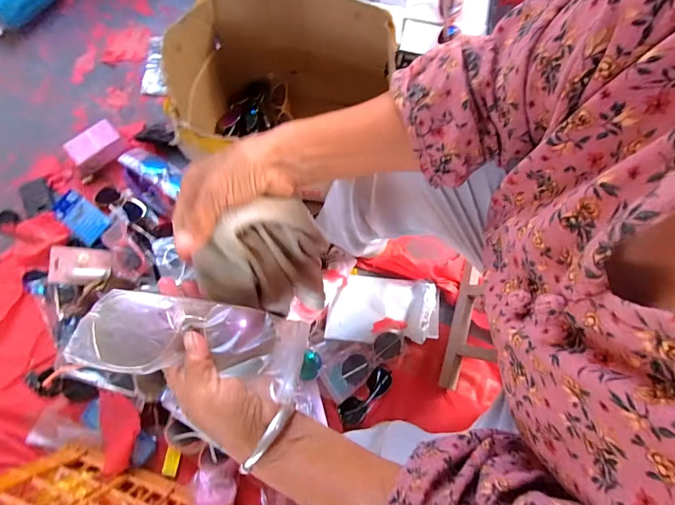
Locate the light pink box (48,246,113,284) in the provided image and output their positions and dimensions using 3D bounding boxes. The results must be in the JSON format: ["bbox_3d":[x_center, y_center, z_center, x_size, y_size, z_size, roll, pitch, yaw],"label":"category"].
[{"bbox_3d":[-0.524,0.026,0.745,0.108,0.011,0.074,5,89,-20],"label":"light pink box"}]

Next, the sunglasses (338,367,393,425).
[{"bbox_3d":[0.054,0.282,0.717,0.128,0.028,0.042,-39,82,-21],"label":"sunglasses"}]

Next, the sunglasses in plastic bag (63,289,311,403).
[{"bbox_3d":[-0.108,0.070,0.292,0.172,0.032,0.061,11,78,-18],"label":"sunglasses in plastic bag"}]

